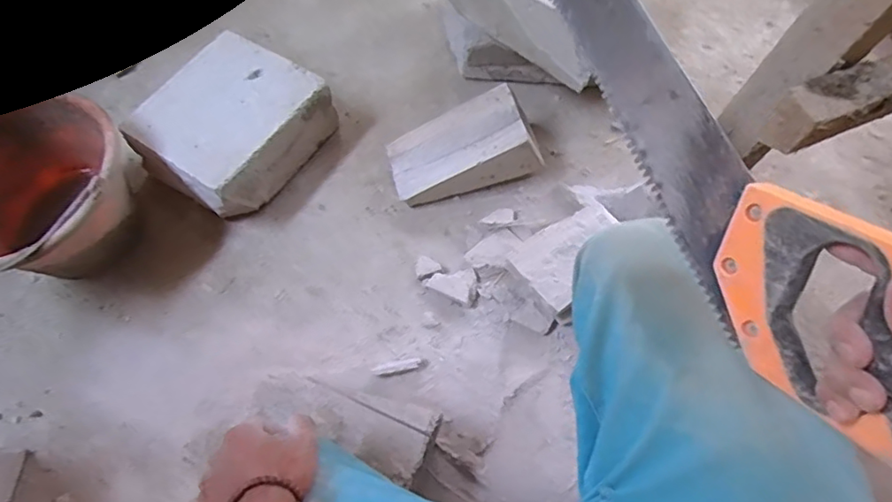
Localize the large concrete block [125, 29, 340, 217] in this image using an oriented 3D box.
[{"bbox_3d":[-0.314,-0.182,0.849,0.214,0.109,0.231,29,68,15],"label":"large concrete block"}]

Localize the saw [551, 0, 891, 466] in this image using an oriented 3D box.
[{"bbox_3d":[0.163,-0.124,0.413,0.026,0.120,0.497,-7,61,-28],"label":"saw"}]

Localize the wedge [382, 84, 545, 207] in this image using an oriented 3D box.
[{"bbox_3d":[0.026,-0.145,0.834,0.206,0.079,0.112,-21,71,18],"label":"wedge"}]

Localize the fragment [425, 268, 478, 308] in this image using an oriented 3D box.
[{"bbox_3d":[0.007,0.044,0.774,0.066,0.013,0.052,11,65,7],"label":"fragment"}]

